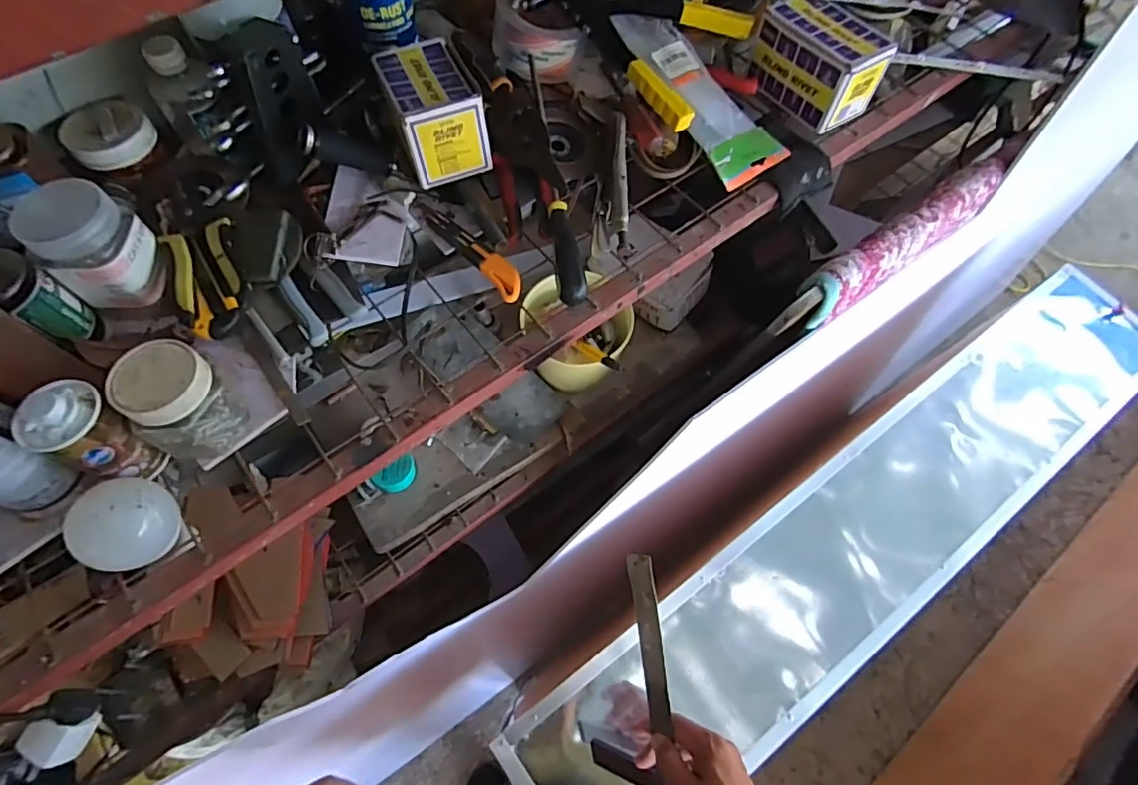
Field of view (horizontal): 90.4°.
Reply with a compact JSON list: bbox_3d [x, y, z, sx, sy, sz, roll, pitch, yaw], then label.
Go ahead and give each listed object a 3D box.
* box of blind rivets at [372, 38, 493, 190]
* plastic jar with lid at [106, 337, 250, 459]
[{"bbox_3d":[-0.137,-0.283,0.572,0.086,0.077,0.118,-19,66,-11],"label":"box of blind rivets"},{"bbox_3d":[-0.308,0.008,0.445,0.069,0.077,0.070,1,63,-1],"label":"plastic jar with lid"}]

